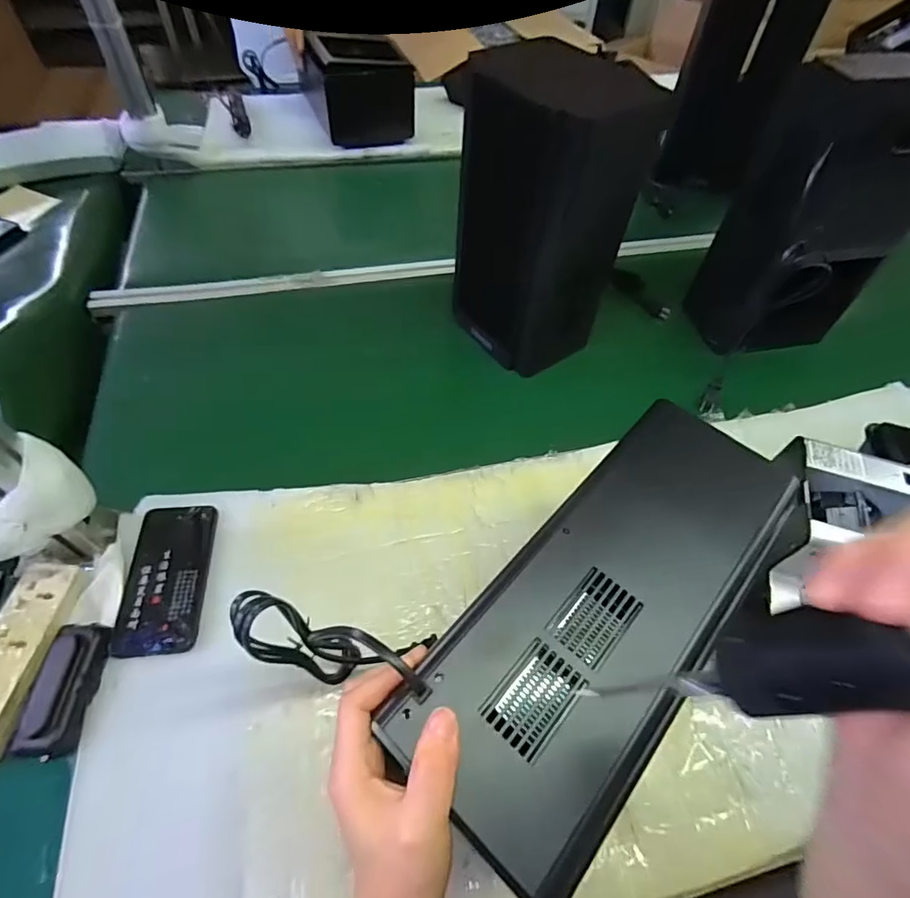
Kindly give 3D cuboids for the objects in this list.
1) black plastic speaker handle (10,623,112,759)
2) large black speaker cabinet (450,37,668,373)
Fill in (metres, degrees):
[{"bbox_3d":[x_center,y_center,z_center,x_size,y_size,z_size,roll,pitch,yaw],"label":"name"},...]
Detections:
[{"bbox_3d":[-0.346,0.207,0.443,0.049,0.021,0.104,3,53,-2],"label":"black plastic speaker handle"},{"bbox_3d":[0.111,-0.291,0.659,0.131,0.351,0.209,-34,62,-25],"label":"large black speaker cabinet"}]

